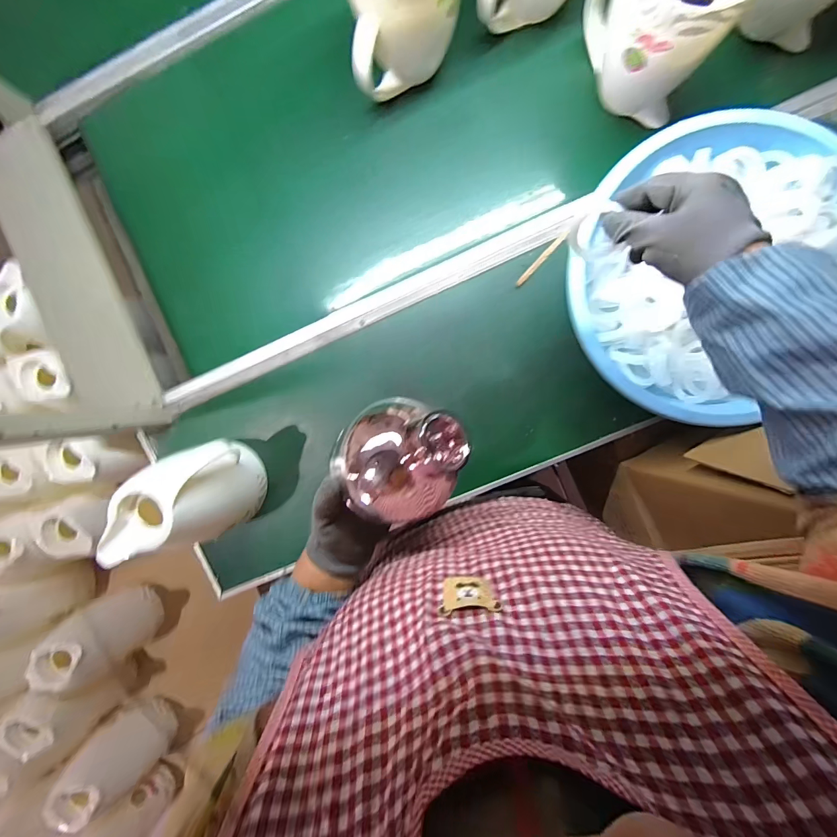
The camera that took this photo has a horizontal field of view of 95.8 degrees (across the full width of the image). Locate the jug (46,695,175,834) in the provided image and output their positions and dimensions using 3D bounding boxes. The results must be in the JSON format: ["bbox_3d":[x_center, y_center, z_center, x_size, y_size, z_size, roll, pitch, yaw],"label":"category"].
[{"bbox_3d":[-0.645,0.728,0.801,0.141,0.197,0.137,43,95,2],"label":"jug"}]

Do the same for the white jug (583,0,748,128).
[{"bbox_3d":[0.319,-0.526,0.494,0.147,0.180,0.169,-9,92,5],"label":"white jug"}]

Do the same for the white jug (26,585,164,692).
[{"bbox_3d":[-0.663,0.459,0.796,0.138,0.186,0.138,0,93,5],"label":"white jug"}]

